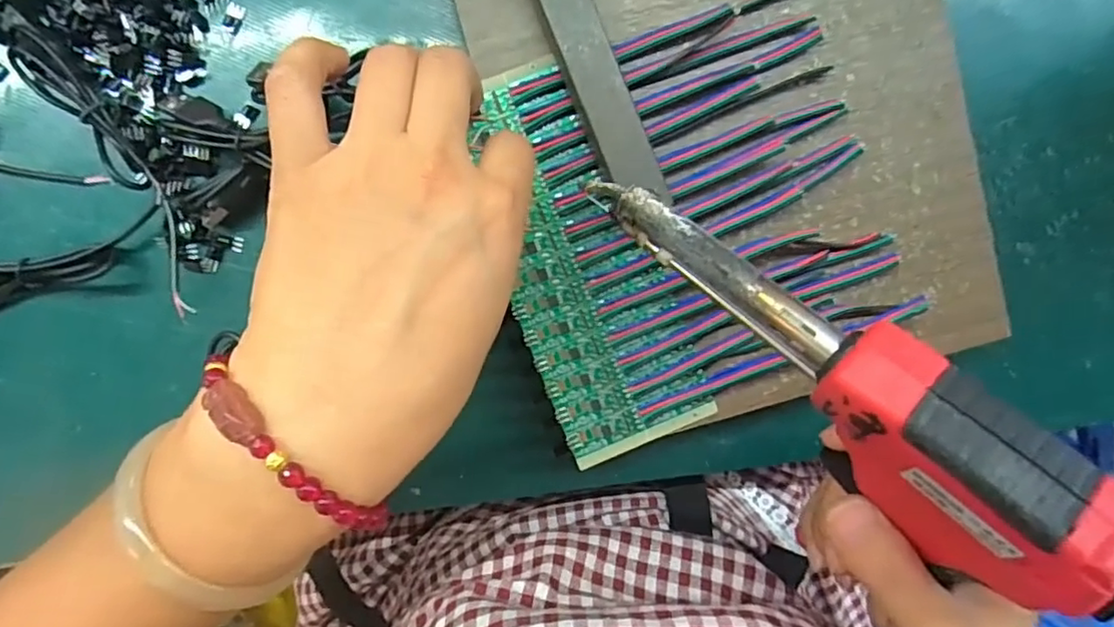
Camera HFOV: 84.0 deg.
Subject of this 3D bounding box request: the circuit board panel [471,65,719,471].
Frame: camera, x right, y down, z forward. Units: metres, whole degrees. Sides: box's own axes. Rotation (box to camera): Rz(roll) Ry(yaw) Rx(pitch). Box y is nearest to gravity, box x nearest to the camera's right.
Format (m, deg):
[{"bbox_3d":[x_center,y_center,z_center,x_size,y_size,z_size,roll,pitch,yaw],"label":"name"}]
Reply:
[{"bbox_3d":[0.010,-0.019,0.260,0.064,0.010,0.161,-22,99,-2],"label":"circuit board panel"}]

